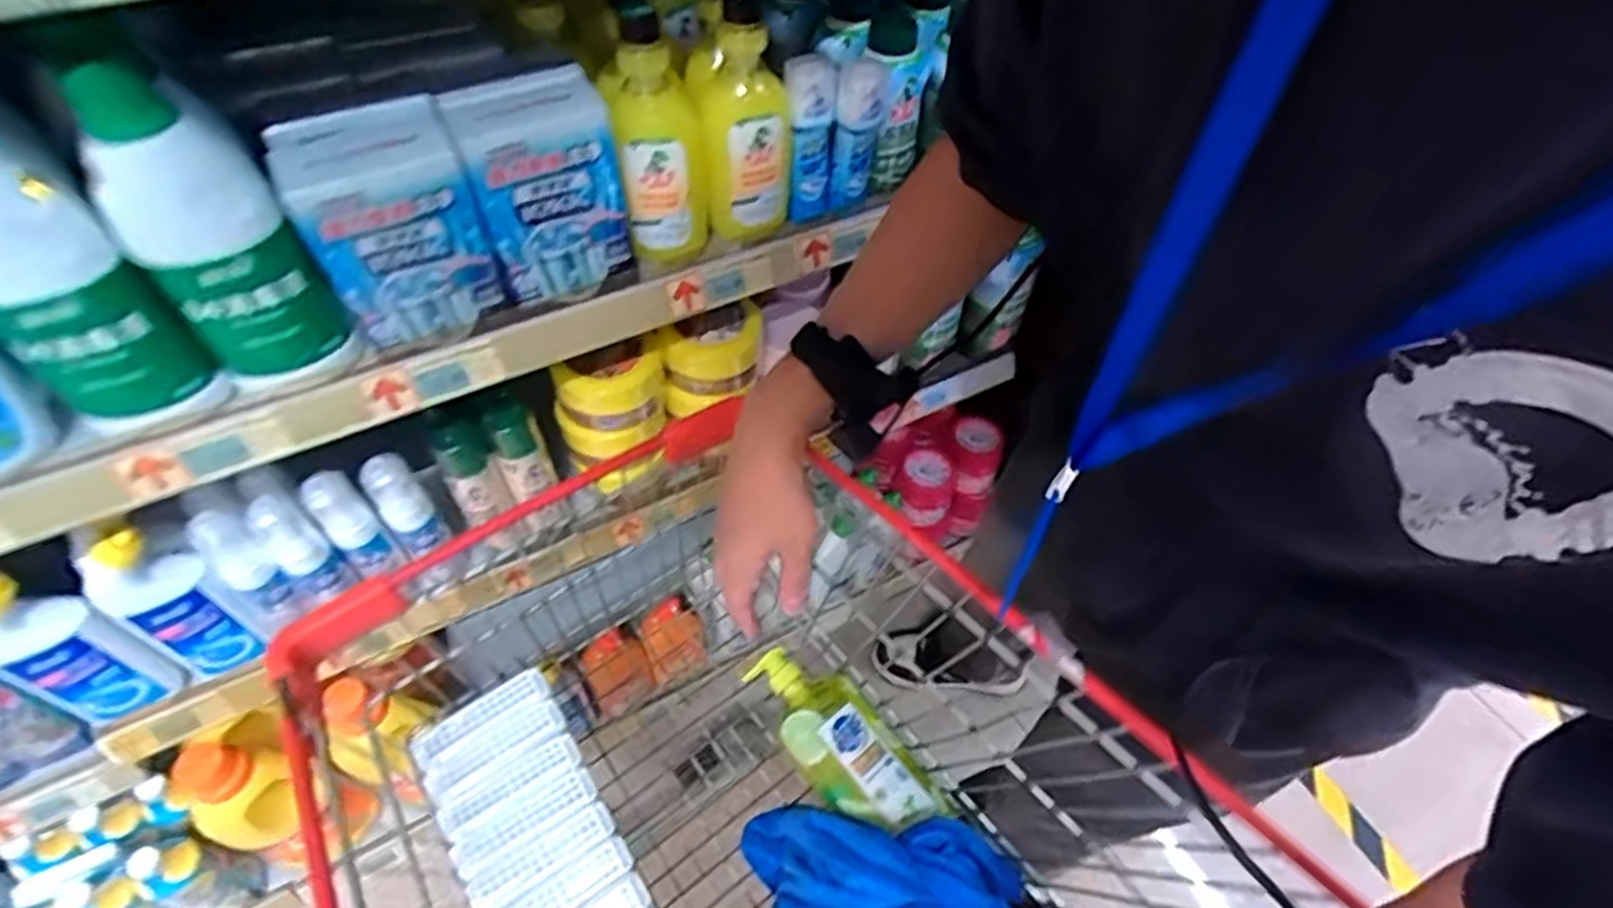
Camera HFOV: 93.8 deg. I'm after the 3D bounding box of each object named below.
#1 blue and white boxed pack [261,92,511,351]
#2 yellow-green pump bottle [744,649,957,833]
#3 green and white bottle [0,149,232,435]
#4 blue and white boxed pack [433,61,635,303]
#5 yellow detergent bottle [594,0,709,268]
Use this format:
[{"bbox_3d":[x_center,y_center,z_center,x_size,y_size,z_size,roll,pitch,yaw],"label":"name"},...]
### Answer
[{"bbox_3d":[-0.302,-0.161,0.559,0.111,0.159,0.072,-30,60,-24],"label":"blue and white boxed pack"},{"bbox_3d":[0.034,0.288,0.762,0.095,0.070,0.219,-34,62,-26],"label":"yellow-green pump bottle"},{"bbox_3d":[-0.464,-0.103,0.463,0.058,0.233,0.081,36,59,21],"label":"green and white bottle"},{"bbox_3d":[-0.205,-0.207,0.606,0.114,0.156,0.064,-22,57,-19],"label":"blue and white boxed pack"},{"bbox_3d":[-0.123,-0.253,0.630,0.074,0.196,0.072,-9,54,-10],"label":"yellow detergent bottle"}]

